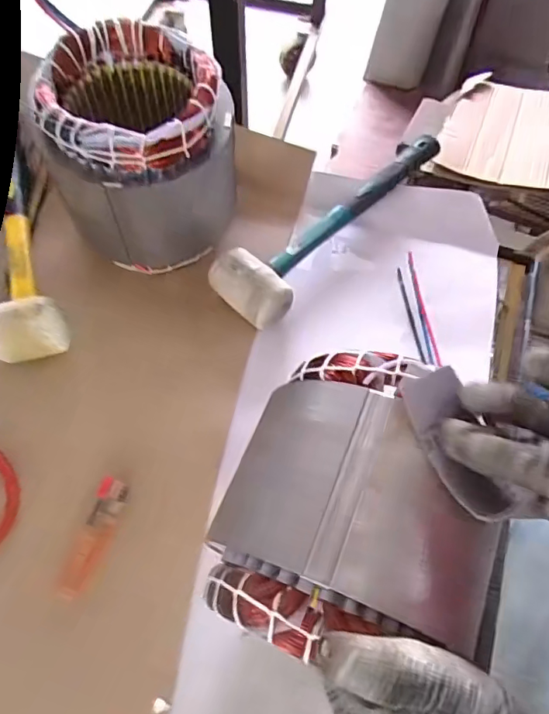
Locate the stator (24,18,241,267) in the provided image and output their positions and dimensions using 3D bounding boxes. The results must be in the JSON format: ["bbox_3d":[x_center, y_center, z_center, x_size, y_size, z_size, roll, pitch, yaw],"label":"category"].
[{"bbox_3d":[-0.112,-0.169,0.433,0.128,0.143,0.124,1,62,-2],"label":"stator"}]

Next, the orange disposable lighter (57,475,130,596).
[{"bbox_3d":[-0.132,0.132,0.374,0.022,0.015,0.082,18,63,7],"label":"orange disposable lighter"}]

